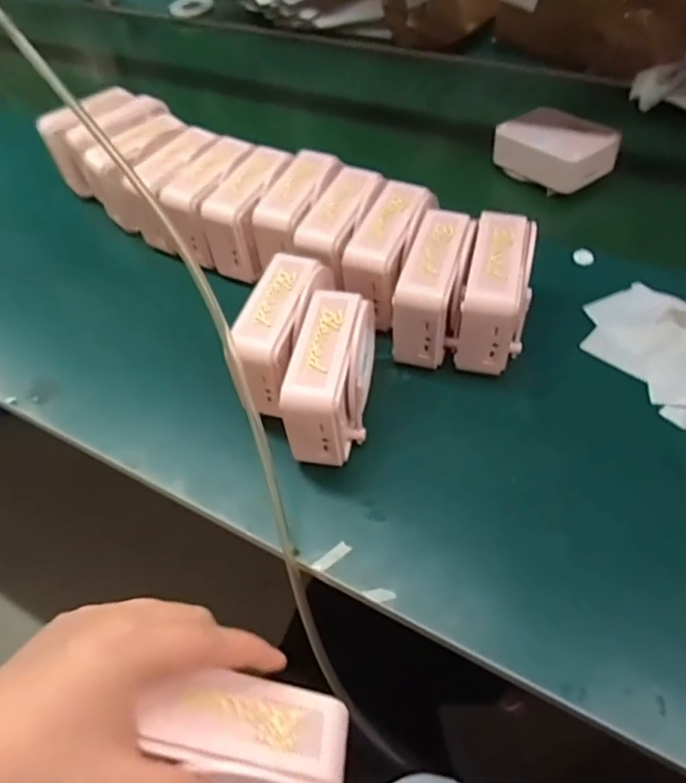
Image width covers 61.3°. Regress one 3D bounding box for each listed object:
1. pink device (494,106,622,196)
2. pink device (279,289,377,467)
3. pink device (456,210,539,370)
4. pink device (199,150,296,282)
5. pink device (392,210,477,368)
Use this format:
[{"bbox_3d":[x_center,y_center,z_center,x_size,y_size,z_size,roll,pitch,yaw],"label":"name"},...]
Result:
[{"bbox_3d":[0.258,-0.302,0.720,0.077,0.062,0.137,-30,55,-16],"label":"pink device"},{"bbox_3d":[-0.005,-0.010,0.496,0.061,0.092,0.135,6,54,11],"label":"pink device"},{"bbox_3d":[0.144,-0.091,0.538,0.057,0.092,0.127,10,55,14],"label":"pink device"},{"bbox_3d":[-0.093,-0.194,0.639,0.066,0.095,0.122,17,57,18],"label":"pink device"},{"bbox_3d":[0.088,-0.098,0.552,0.061,0.091,0.125,8,54,12],"label":"pink device"}]

